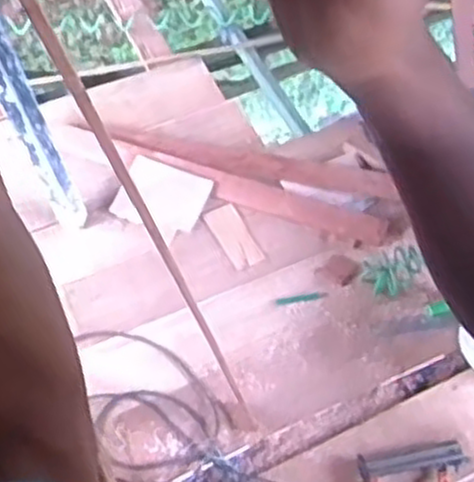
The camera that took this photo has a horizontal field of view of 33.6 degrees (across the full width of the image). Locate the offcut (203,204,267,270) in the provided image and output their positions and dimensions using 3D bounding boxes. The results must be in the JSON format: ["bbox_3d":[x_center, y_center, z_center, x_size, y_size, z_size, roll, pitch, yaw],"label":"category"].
[{"bbox_3d":[-0.006,-0.012,1.915,0.084,0.008,0.200,-26,53,-8],"label":"offcut"}]

